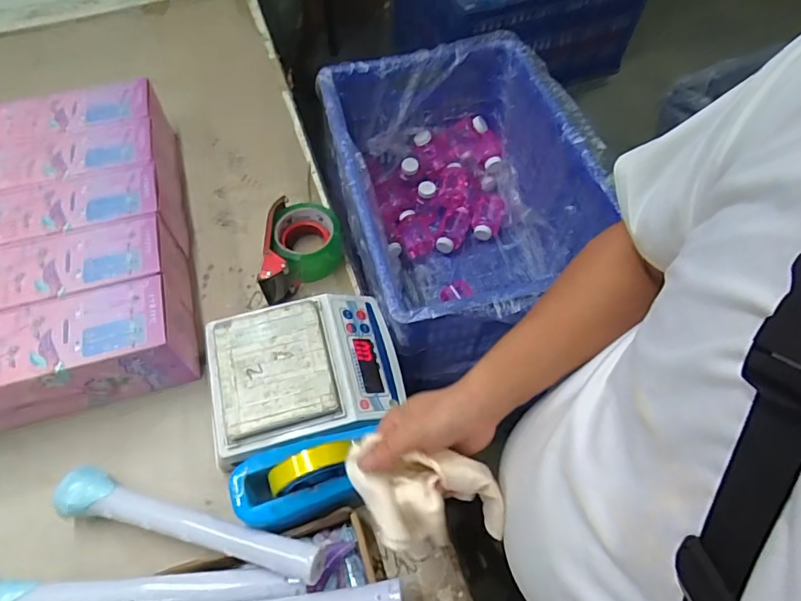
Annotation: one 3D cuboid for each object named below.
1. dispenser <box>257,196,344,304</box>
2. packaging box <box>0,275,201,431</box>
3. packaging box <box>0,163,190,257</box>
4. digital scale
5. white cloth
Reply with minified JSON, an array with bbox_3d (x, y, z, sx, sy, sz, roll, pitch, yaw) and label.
[{"bbox_3d":[-0.136,-0.064,0.707,0.101,0.076,0.147,0,59,-1],"label":"dispenser"},{"bbox_3d":[-0.463,0.081,0.585,0.410,0.108,0.098,-14,60,-9],"label":"packaging box"},{"bbox_3d":[-0.521,-0.088,0.675,0.412,0.092,0.116,-16,60,-10],"label":"packaging box"},{"bbox_3d":[-0.117,0.080,0.605,0.225,0.066,0.167,-14,60,-9],"label":"digital scale"},{"bbox_3d":[0.022,0.171,0.422,0.136,0.074,0.075,9,59,5],"label":"white cloth"}]

